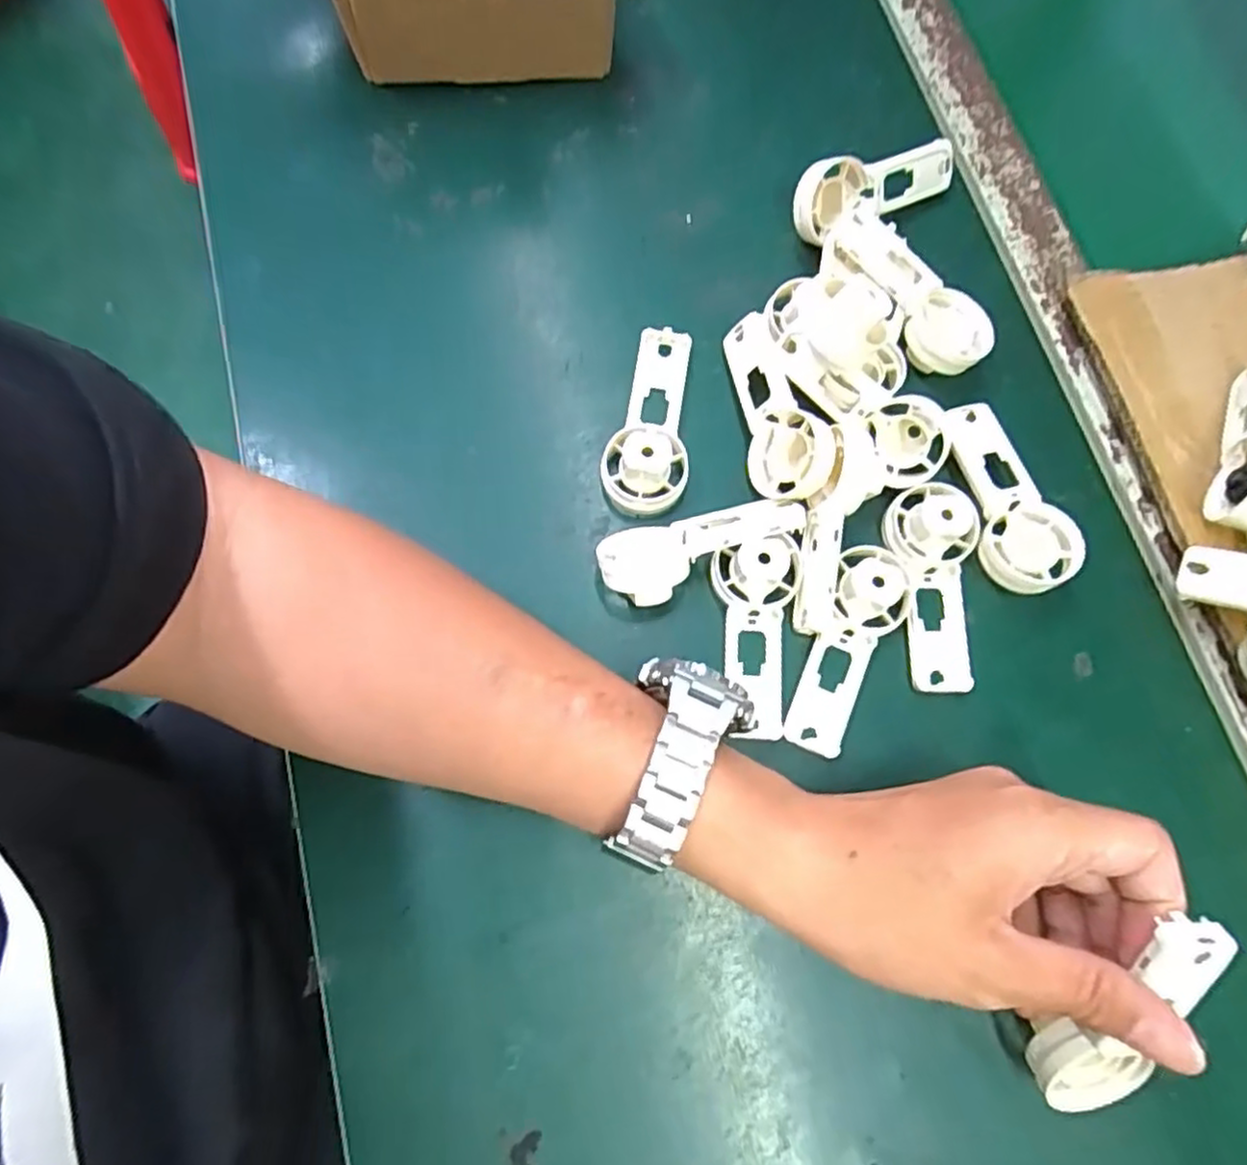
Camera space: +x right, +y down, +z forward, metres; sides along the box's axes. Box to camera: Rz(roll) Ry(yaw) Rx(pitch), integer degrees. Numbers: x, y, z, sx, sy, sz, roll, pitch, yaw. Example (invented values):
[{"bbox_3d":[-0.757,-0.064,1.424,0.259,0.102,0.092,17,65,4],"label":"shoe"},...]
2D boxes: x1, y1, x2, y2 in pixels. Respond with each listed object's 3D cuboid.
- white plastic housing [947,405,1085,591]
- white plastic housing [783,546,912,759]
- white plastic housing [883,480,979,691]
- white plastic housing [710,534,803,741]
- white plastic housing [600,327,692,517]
[{"bbox_3d":[0.175,-0.039,0.336,0.041,0.024,0.091,-11,75,-4],"label":"white plastic housing"},{"bbox_3d":[0.098,0.029,0.316,0.031,0.018,0.091,22,89,4],"label":"white plastic housing"},{"bbox_3d":[0.137,0.001,0.322,0.038,0.025,0.090,4,75,-1],"label":"white plastic housing"},{"bbox_3d":[0.060,0.024,0.317,0.038,0.018,0.086,-1,87,-2],"label":"white plastic housing"},{"bbox_3d":[0.011,-0.079,0.339,0.038,0.029,0.093,4,75,-1],"label":"white plastic housing"}]

